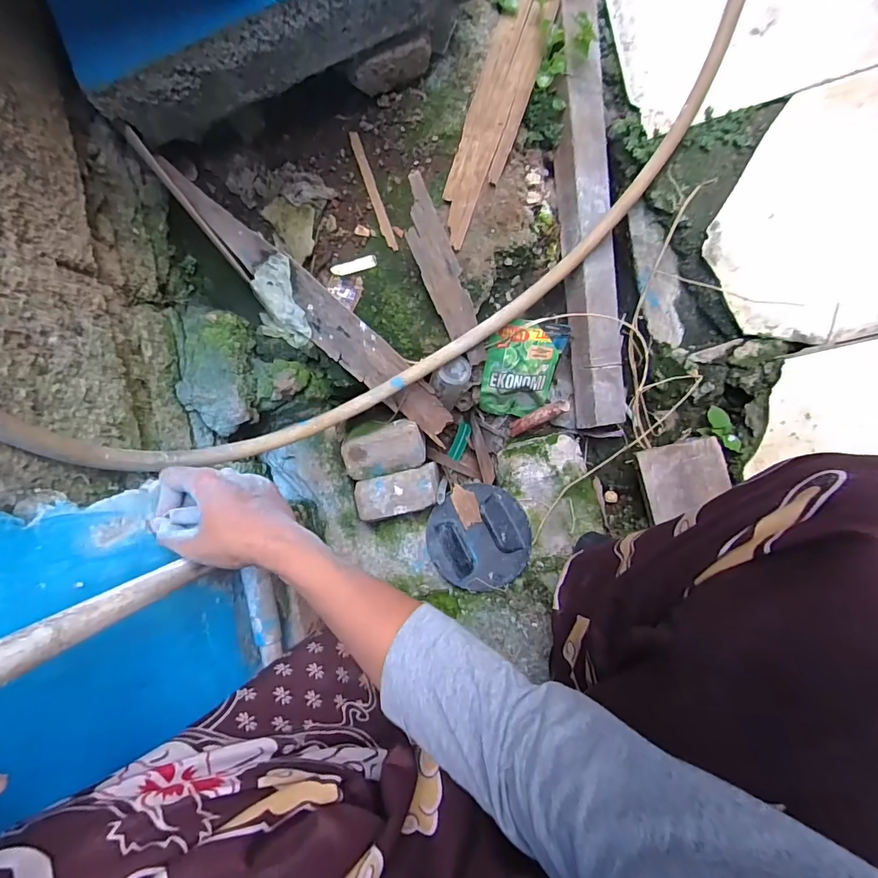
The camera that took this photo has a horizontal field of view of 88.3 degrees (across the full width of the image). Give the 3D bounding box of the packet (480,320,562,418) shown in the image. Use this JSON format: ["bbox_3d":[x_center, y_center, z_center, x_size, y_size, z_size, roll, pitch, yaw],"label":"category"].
[{"bbox_3d":[0.113,-0.092,0.641,0.098,0.020,0.150,7,129,3],"label":"packet"}]

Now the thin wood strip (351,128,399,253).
[{"bbox_3d":[-0.084,-0.316,0.579,0.014,0.008,0.157,-19,88,4],"label":"thin wood strip"}]

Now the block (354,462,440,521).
[{"bbox_3d":[-0.055,0.073,0.622,0.114,0.037,0.055,-15,89,4],"label":"block"}]

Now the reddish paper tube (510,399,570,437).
[{"bbox_3d":[0.145,-0.031,0.670,0.102,0.026,0.023,-29,87,47],"label":"reddish paper tube"}]

